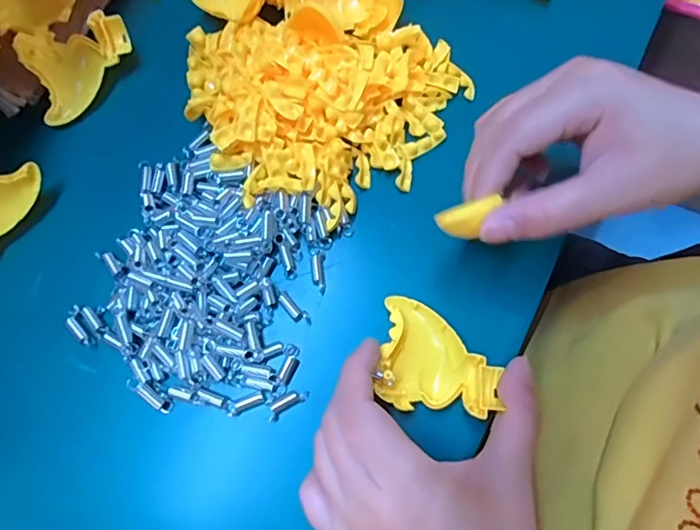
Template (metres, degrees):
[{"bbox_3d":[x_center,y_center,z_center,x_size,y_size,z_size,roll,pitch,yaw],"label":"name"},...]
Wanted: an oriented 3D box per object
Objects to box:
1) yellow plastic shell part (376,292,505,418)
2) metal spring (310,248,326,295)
[{"bbox_3d":[0.049,0.049,0.273,0.064,0.022,0.057,9,73,4],"label":"yellow plastic shell part"},{"bbox_3d":[-0.019,0.003,0.306,0.008,0.005,0.028,-6,73,-1],"label":"metal spring"}]

